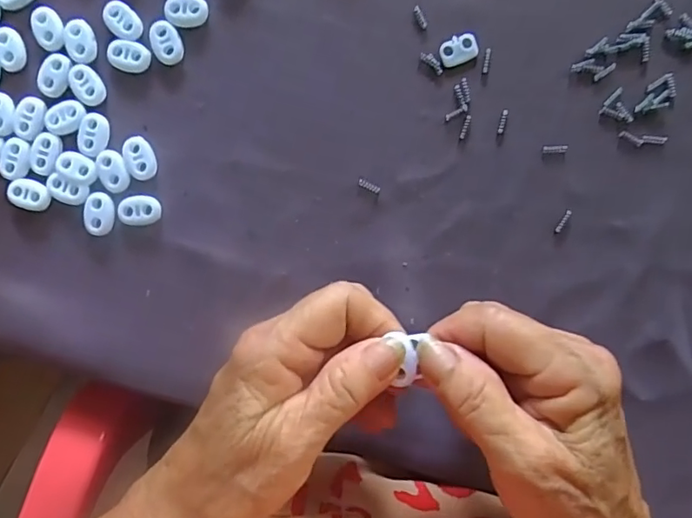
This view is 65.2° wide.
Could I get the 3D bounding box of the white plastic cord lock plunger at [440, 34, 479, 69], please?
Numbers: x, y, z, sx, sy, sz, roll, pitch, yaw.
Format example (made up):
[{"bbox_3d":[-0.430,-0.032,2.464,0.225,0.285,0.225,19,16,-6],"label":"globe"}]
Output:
[{"bbox_3d":[0.057,-0.106,0.273,0.019,0.004,0.013,-18,92,4],"label":"white plastic cord lock plunger"}]

